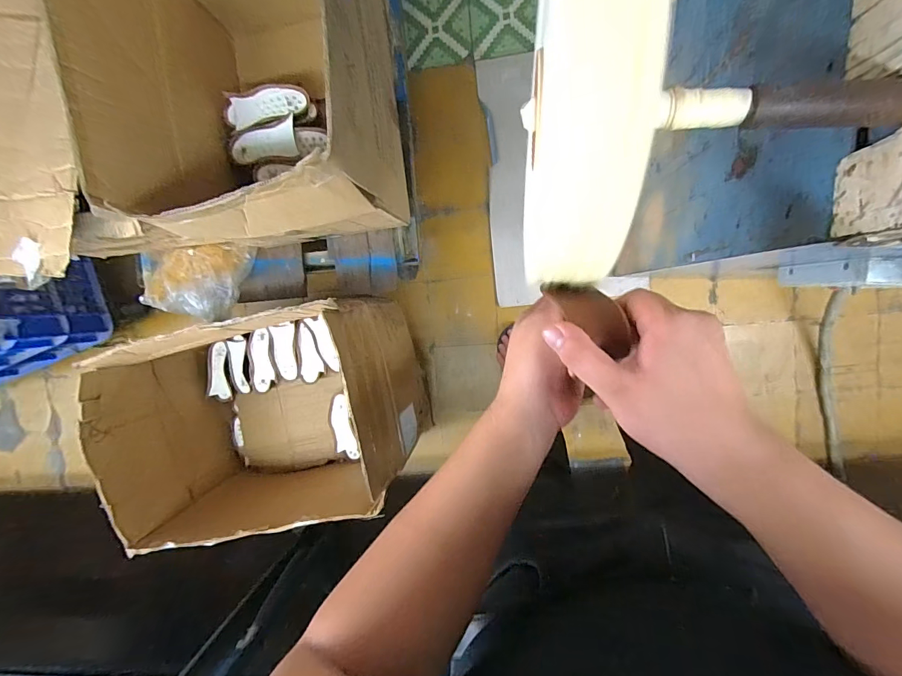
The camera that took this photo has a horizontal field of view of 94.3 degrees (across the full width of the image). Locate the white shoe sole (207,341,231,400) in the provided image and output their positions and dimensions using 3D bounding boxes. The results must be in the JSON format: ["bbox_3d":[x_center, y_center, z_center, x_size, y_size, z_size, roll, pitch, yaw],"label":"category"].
[{"bbox_3d":[-0.691,0.101,1.244,0.068,0.025,0.174,0,96,8],"label":"white shoe sole"}]

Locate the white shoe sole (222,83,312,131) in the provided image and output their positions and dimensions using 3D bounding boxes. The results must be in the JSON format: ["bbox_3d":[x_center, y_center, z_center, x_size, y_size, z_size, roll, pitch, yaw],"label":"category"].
[{"bbox_3d":[-0.384,-0.479,0.867,0.180,0.039,0.076,-9,94,9],"label":"white shoe sole"}]

